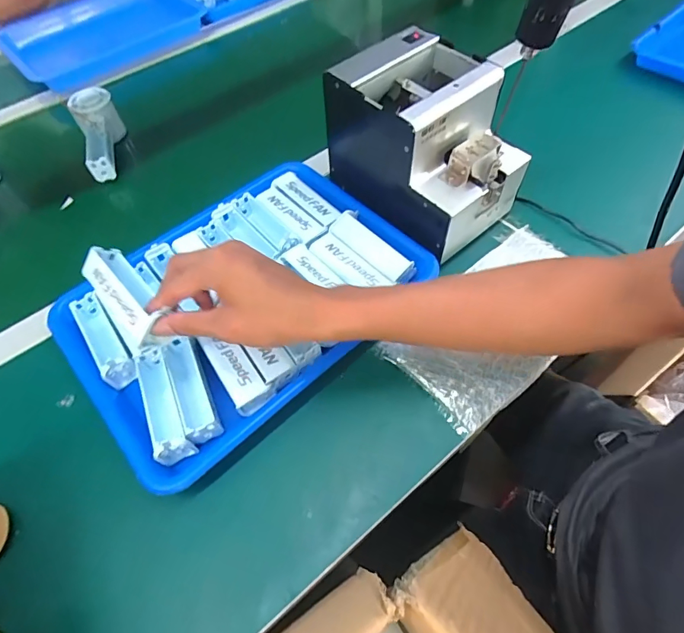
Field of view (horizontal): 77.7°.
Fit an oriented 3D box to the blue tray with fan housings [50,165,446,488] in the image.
[{"bbox_3d":[-0.098,-0.022,0.437,0.334,0.042,0.245,-37,62,-19],"label":"blue tray with fan housings"}]

